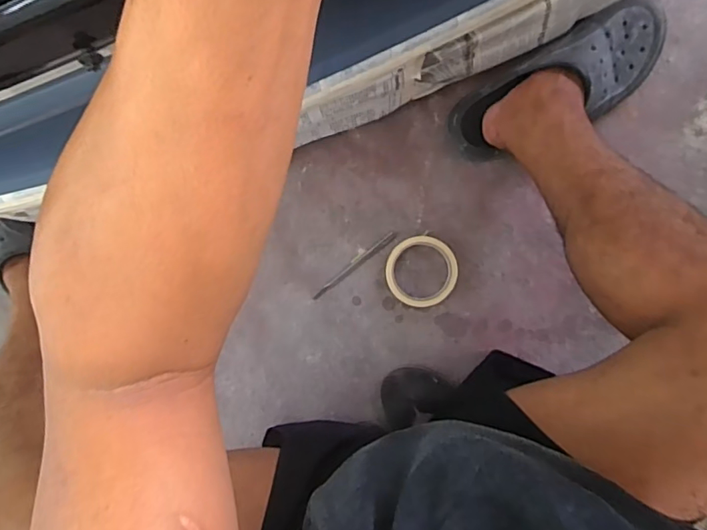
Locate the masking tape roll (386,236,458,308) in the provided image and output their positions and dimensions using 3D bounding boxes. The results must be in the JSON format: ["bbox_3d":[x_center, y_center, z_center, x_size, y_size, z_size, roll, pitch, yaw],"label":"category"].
[{"bbox_3d":[0.095,0.009,0.697,0.096,0.015,0.098,0,91,4],"label":"masking tape roll"}]

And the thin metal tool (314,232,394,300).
[{"bbox_3d":[-0.001,0.000,0.710,0.142,0.010,0.008,-39,86,3],"label":"thin metal tool"}]

